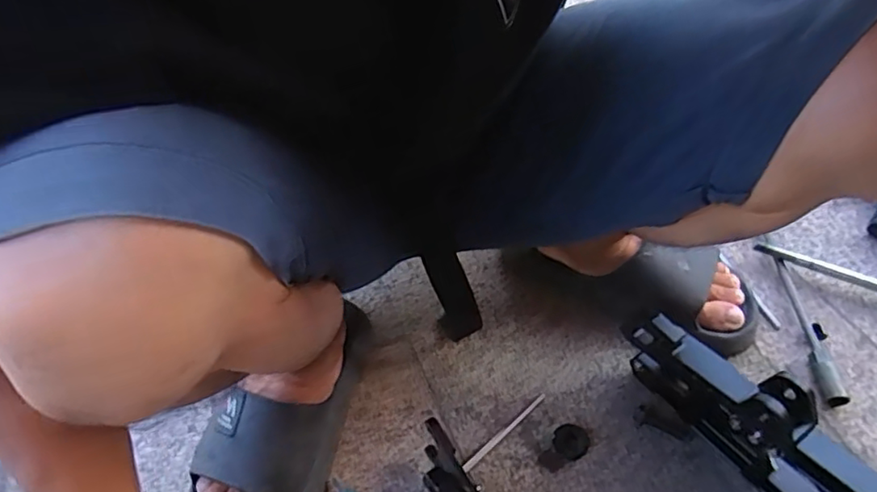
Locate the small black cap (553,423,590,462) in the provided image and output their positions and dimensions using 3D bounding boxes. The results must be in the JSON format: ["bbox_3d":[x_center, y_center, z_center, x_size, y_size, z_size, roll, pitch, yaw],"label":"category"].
[{"bbox_3d":[0.117,0.173,0.522,0.031,0.014,0.028,4,49,11],"label":"small black cap"}]

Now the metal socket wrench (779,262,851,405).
[{"bbox_3d":[0.358,0.080,0.570,0.019,0.013,0.155,1,49,7],"label":"metal socket wrench"}]

